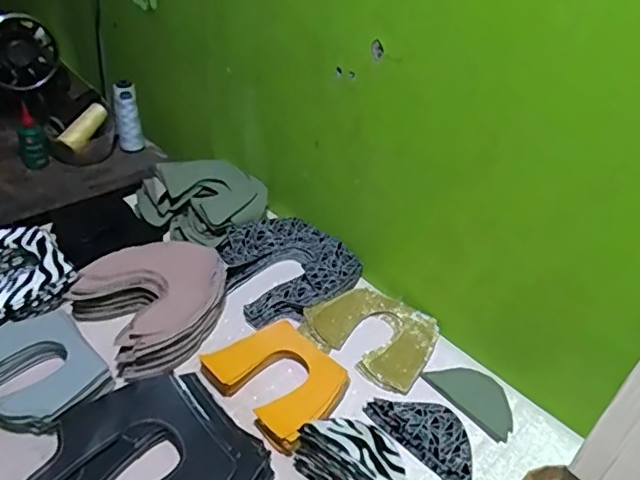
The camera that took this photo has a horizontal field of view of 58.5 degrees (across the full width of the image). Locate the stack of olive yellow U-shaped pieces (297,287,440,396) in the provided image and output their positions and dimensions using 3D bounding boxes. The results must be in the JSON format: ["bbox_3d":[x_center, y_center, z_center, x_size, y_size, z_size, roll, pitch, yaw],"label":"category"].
[{"bbox_3d":[0.069,0.120,0.766,0.163,0.017,0.136,22,40,23],"label":"stack of olive yellow U-shaped pieces"}]

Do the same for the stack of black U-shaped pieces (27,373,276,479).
[{"bbox_3d":[-0.174,0.230,0.582,0.208,0.036,0.191,31,44,31],"label":"stack of black U-shaped pieces"}]

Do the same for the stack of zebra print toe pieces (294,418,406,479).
[{"bbox_3d":[0.038,0.227,0.574,0.118,0.067,0.056,31,44,31],"label":"stack of zebra print toe pieces"}]

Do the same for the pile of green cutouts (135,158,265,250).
[{"bbox_3d":[-0.185,-0.072,0.914,0.170,0.072,0.161,30,44,30],"label":"pile of green cutouts"}]

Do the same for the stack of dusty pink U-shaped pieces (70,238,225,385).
[{"bbox_3d":[-0.213,0.076,0.755,0.182,0.056,0.177,-26,46,-34],"label":"stack of dusty pink U-shaped pieces"}]

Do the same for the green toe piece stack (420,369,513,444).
[{"bbox_3d":[0.192,0.192,0.704,0.064,0.011,0.115,-25,46,-33],"label":"green toe piece stack"}]

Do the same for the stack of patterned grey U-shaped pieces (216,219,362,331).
[{"bbox_3d":[-0.054,0.037,0.841,0.182,0.044,0.182,-28,48,-36],"label":"stack of patterned grey U-shaped pieces"}]

